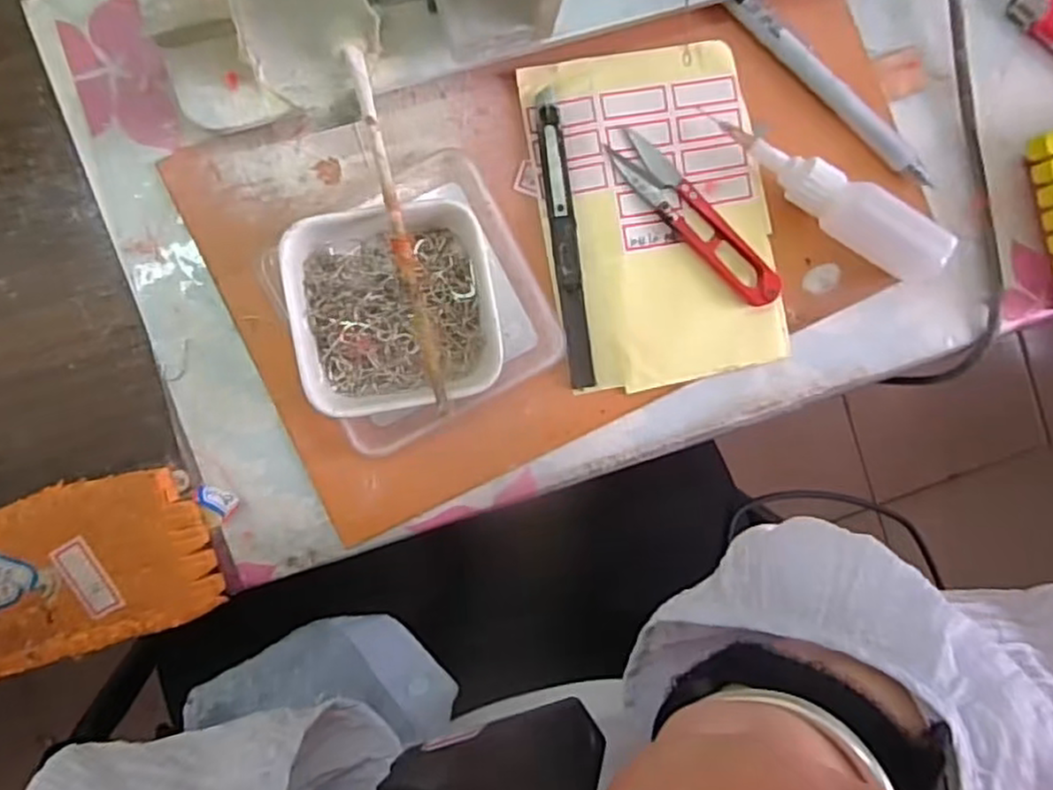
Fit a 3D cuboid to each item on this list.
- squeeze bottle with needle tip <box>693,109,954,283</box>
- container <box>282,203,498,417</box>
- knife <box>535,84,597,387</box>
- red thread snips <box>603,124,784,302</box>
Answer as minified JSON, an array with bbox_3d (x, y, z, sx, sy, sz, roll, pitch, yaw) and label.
[{"bbox_3d":[0.140,-0.090,0.323,0.121,0.031,0.020,29,88,-7],"label":"squeeze bottle with needle tip"},{"bbox_3d":[-0.055,-0.036,0.298,0.082,0.042,0.083,-9,93,-5],"label":"container"},{"bbox_3d":[0.018,-0.070,0.320,0.012,0.008,0.133,-8,92,-7],"label":"knife"},{"bbox_3d":[0.078,-0.081,0.325,0.021,0.011,0.101,-45,96,-4],"label":"red thread snips"}]

